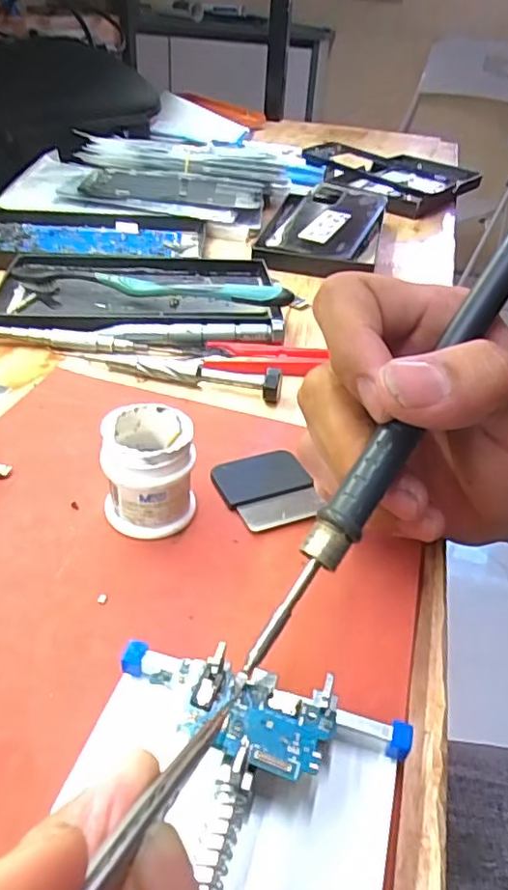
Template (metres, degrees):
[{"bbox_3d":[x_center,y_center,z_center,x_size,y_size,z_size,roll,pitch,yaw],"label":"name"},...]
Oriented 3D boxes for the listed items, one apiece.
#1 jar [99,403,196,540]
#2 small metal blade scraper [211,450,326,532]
[{"bbox_3d":[-0.039,0.010,0.227,0.032,0.041,0.032,3,37,-2],"label":"jar"},{"bbox_3d":[0.006,0.018,0.253,0.039,0.004,0.041,-12,40,-22],"label":"small metal blade scraper"}]

